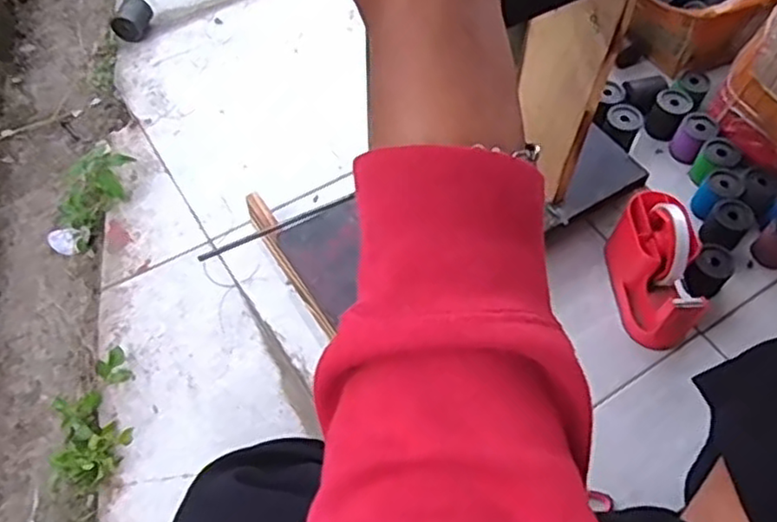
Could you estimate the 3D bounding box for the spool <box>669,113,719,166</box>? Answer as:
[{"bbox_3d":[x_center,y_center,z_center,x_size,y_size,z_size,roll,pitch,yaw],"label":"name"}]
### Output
[{"bbox_3d":[0.384,-0.154,0.847,0.043,0.052,0.035,32,61,18],"label":"spool"}]

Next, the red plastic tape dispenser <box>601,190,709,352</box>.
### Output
[{"bbox_3d":[0.283,0.006,0.711,0.062,0.099,0.151,2,56,0],"label":"red plastic tape dispenser"}]

